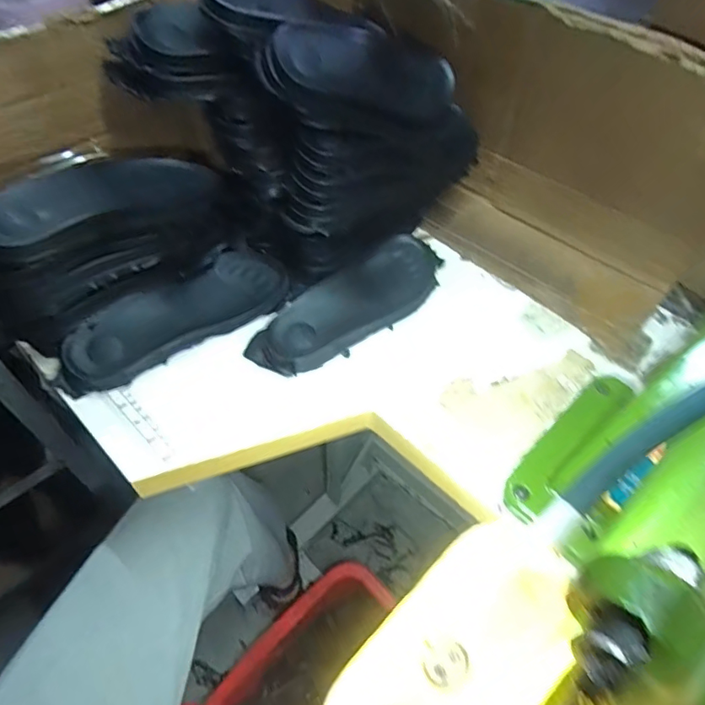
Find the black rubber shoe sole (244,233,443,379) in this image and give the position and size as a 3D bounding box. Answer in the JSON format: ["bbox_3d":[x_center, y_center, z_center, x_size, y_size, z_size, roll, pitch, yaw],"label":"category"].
[{"bbox_3d":[0.006,-0.055,0.561,0.251,0.021,0.085,-34,61,-24],"label":"black rubber shoe sole"}]

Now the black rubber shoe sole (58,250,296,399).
[{"bbox_3d":[-0.183,-0.042,0.536,0.238,0.029,0.082,-28,59,-20],"label":"black rubber shoe sole"}]

